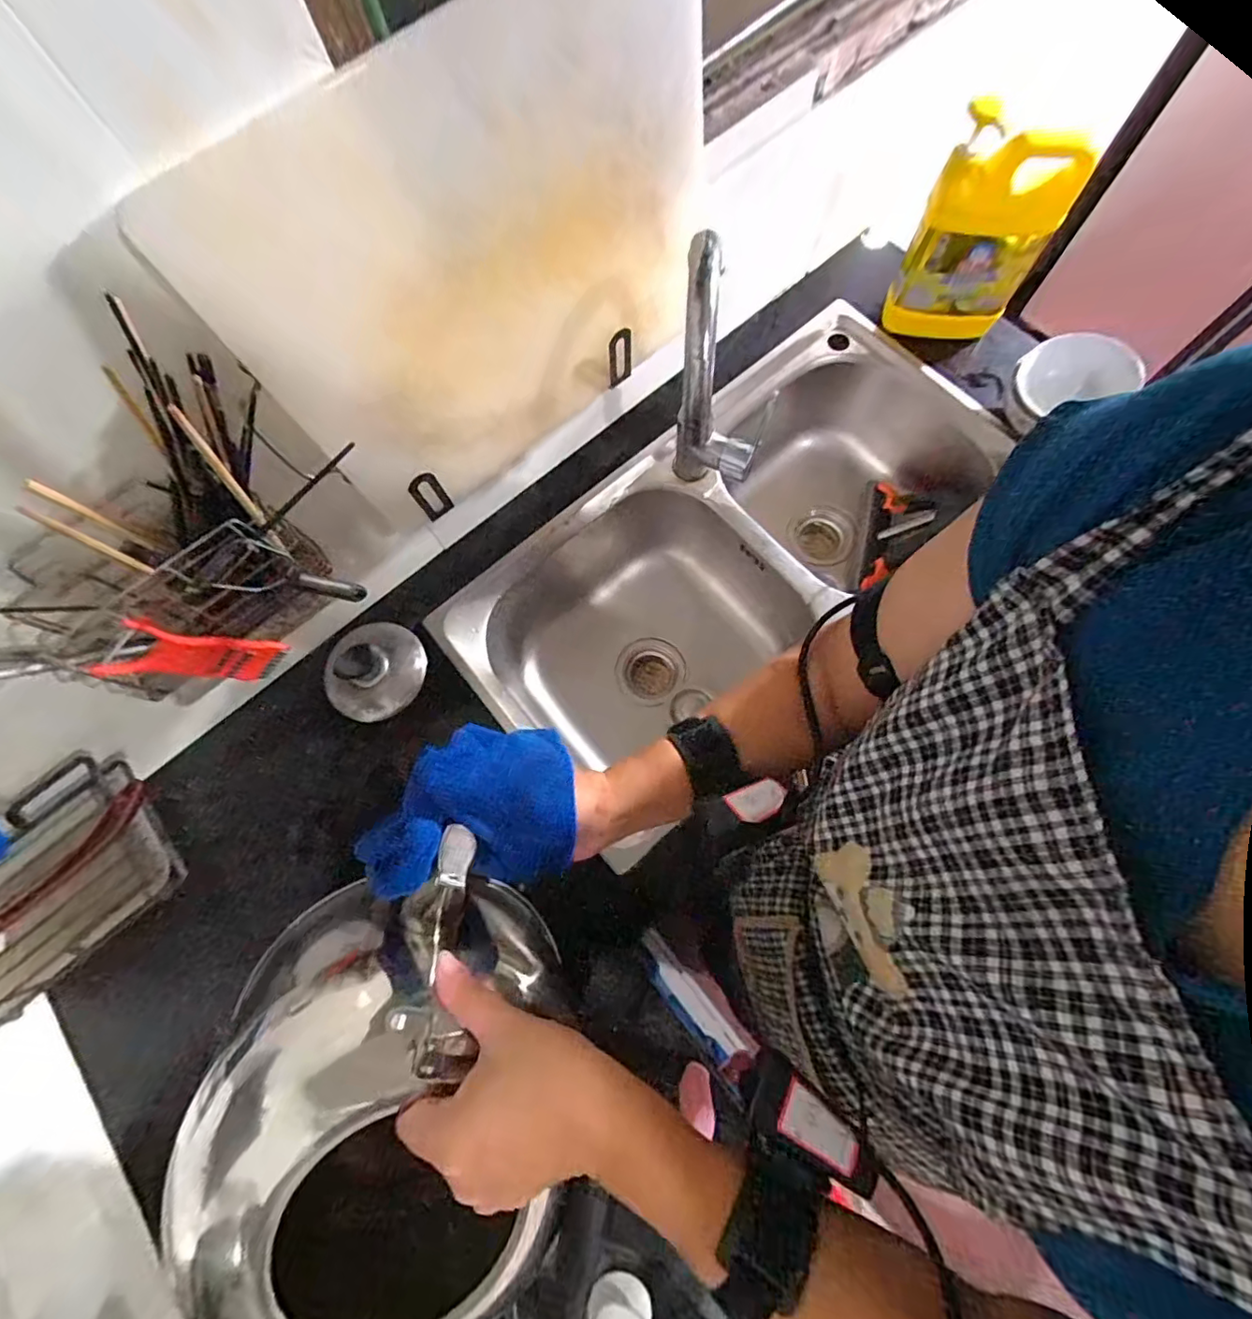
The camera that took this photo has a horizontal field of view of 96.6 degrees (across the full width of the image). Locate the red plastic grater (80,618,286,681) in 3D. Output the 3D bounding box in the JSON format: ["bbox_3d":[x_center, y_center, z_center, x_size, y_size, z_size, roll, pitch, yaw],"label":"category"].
[{"bbox_3d":[-0.386,-0.006,0.512,0.060,0.140,0.023,-30,74,20],"label":"red plastic grater"}]

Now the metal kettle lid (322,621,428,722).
[{"bbox_3d":[-0.313,0.008,0.672,0.103,0.085,0.120,28,77,9],"label":"metal kettle lid"}]

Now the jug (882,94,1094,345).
[{"bbox_3d":[0.405,-0.482,0.632,0.142,0.224,0.062,6,74,3],"label":"jug"}]

